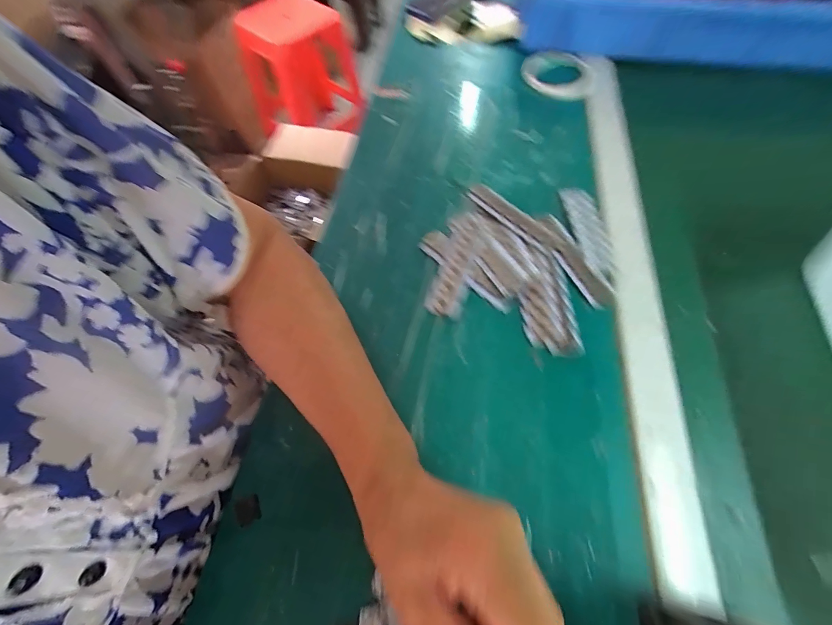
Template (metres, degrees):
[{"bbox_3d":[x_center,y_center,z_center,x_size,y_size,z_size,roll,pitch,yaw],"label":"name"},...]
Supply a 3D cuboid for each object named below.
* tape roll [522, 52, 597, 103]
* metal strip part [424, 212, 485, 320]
[{"bbox_3d":[0.205,-0.342,0.508,0.113,0.011,0.113,-31,63,-13],"label":"tape roll"},{"bbox_3d":[0.043,-0.052,0.352,0.033,0.007,0.123,15,66,15],"label":"metal strip part"}]

